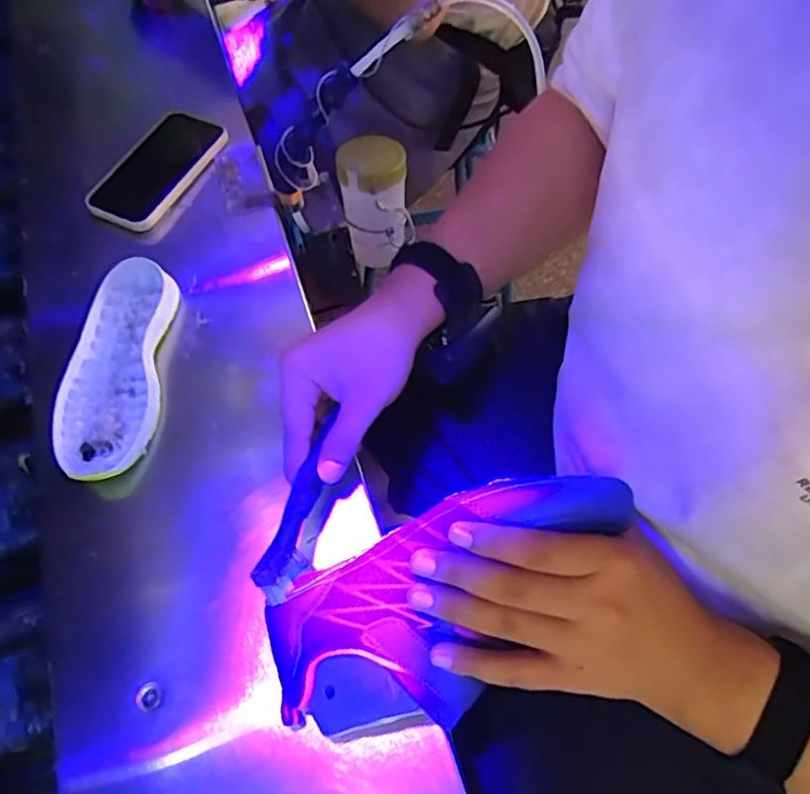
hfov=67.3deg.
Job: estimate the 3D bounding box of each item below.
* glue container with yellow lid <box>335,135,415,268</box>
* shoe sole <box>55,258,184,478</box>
[{"bbox_3d":[-0.034,-0.223,0.689,0.073,0.118,0.079,-16,63,-9],"label":"glue container with yellow lid"},{"bbox_3d":[-0.240,-0.027,0.504,0.079,0.021,0.198,-1,62,-1],"label":"shoe sole"}]

